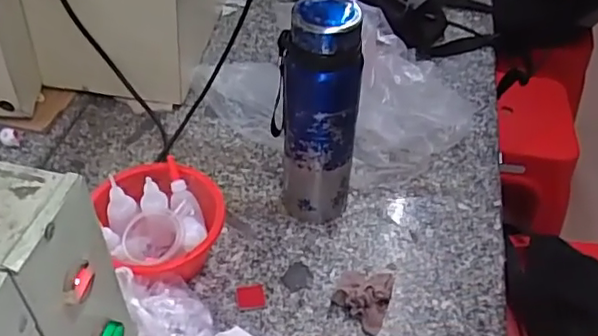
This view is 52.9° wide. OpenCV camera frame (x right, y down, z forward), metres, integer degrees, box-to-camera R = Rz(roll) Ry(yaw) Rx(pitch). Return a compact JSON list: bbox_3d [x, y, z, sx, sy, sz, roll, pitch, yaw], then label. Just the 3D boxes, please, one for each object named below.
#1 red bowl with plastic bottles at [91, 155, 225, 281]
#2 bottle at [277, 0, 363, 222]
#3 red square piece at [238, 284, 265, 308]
[{"bbox_3d":[-0.151,0.070,0.668,0.138,0.081,0.147,2,45,-2],"label":"red bowl with plastic bottles"},{"bbox_3d":[0.020,-0.049,0.661,0.081,0.277,0.064,-2,46,-5],"label":"bottle"},{"bbox_3d":[-0.053,0.141,0.662,0.029,0.004,0.030,-4,46,-7],"label":"red square piece"}]

